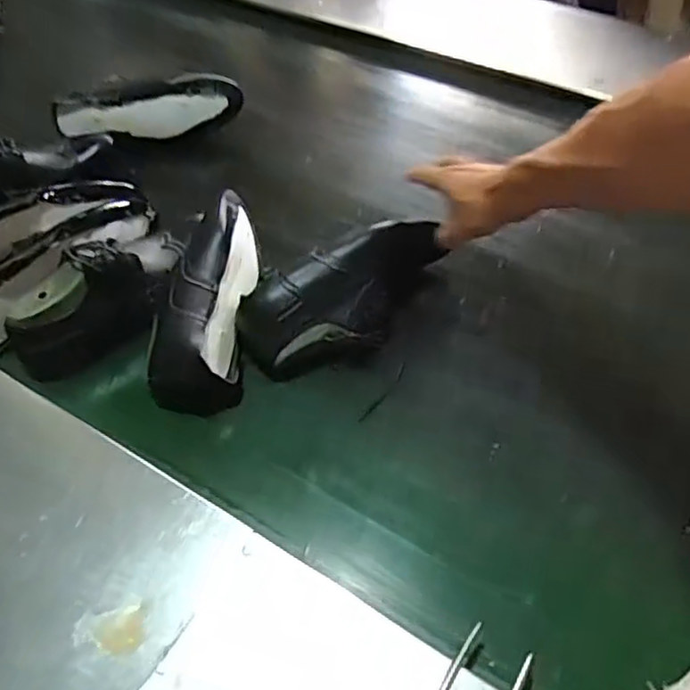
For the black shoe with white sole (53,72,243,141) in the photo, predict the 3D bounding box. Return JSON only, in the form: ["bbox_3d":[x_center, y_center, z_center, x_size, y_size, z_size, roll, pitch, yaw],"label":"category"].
[{"bbox_3d":[-0.281,-0.344,0.962,0.255,0.071,0.084,0,52,5],"label":"black shoe with white sole"}]

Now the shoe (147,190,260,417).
[{"bbox_3d":[-0.151,-0.057,0.743,0.093,0.087,0.253,0,52,4],"label":"shoe"}]

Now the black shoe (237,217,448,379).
[{"bbox_3d":[0.006,-0.054,0.726,0.249,0.088,0.089,-33,57,-13],"label":"black shoe"}]

